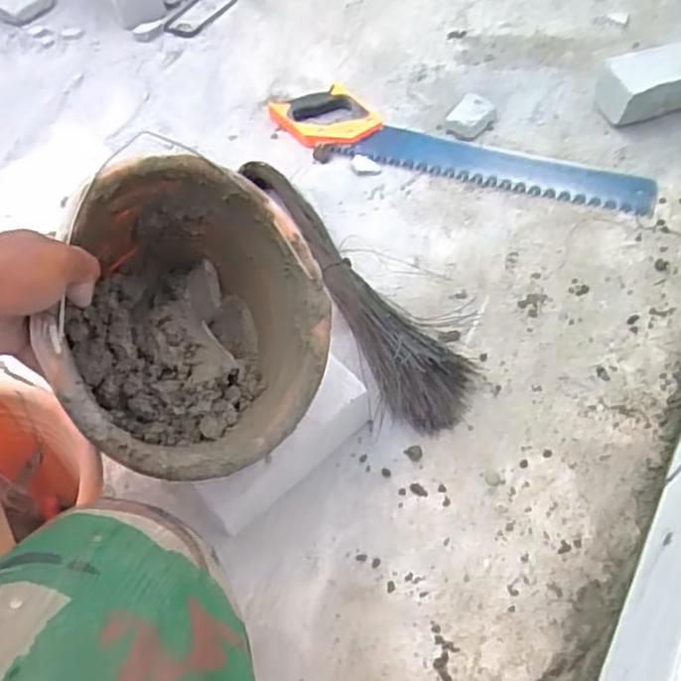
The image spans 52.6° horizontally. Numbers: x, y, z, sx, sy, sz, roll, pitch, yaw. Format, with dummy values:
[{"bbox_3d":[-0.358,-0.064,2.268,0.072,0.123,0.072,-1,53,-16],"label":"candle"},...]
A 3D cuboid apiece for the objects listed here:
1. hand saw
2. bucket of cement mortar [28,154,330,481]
[{"bbox_3d":[0.161,-0.271,0.988,0.552,0.026,0.103,20,59,17],"label":"hand saw"},{"bbox_3d":[-0.155,-0.002,0.640,0.217,0.199,0.262,8,72,-31],"label":"bucket of cement mortar"}]

